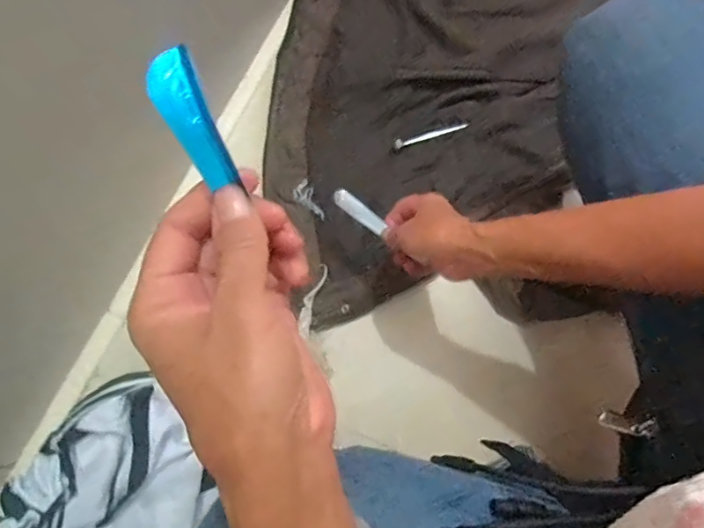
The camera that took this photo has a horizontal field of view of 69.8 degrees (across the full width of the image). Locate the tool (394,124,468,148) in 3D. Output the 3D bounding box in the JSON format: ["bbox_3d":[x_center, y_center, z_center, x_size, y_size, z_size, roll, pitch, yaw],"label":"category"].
[{"bbox_3d":[0.101,-0.166,0.649,0.093,0.015,0.010,-16,78,-5],"label":"tool"}]

